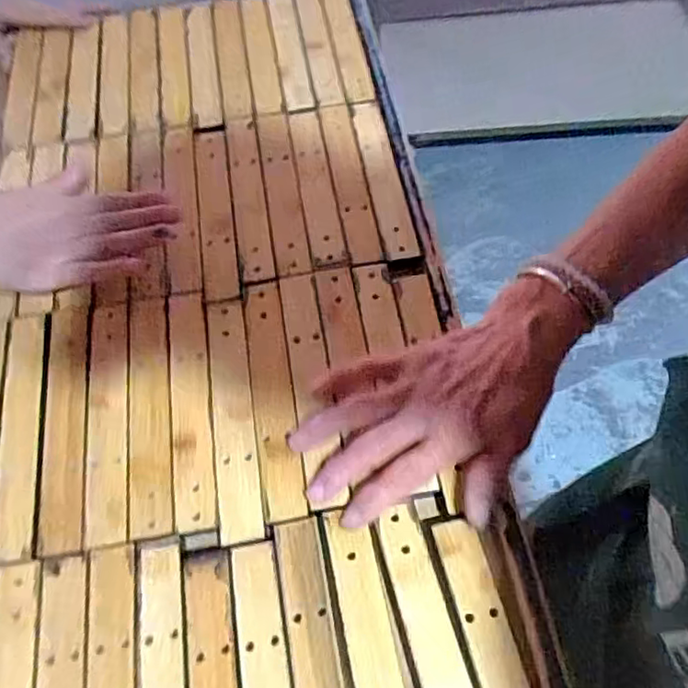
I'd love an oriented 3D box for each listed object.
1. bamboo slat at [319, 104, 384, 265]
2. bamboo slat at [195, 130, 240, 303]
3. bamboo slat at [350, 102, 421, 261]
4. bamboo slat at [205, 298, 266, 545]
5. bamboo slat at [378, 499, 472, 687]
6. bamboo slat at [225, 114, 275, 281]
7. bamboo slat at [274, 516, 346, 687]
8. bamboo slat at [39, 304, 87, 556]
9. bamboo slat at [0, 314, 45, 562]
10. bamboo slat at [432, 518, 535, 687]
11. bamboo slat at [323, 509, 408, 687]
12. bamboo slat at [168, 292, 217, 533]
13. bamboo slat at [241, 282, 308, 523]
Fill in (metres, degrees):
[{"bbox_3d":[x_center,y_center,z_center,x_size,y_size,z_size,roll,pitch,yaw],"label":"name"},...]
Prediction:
[{"bbox_3d":[0.005,-0.140,0.499,0.026,0.007,0.175,-10,62,-2],"label":"bamboo slat"},{"bbox_3d":[-0.106,-0.114,0.488,0.027,0.006,0.180,-10,62,-2],"label":"bamboo slat"},{"bbox_3d":[0.032,-0.143,0.500,0.028,0.006,0.176,-9,62,-1],"label":"bamboo slat"},{"bbox_3d":[-0.077,0.045,0.409,0.028,0.004,0.175,-10,62,-2],"label":"bamboo slat"},{"bbox_3d":[0.055,0.181,0.339,0.027,0.004,0.176,-15,62,-4],"label":"bamboo slat"},{"bbox_3d":[-0.080,-0.128,0.500,0.025,0.008,0.182,-10,62,-2],"label":"bamboo slat"},{"bbox_3d":[-0.013,0.192,0.338,0.028,0.004,0.179,-11,62,-2],"label":"bamboo slat"},{"bbox_3d":[-0.193,0.052,0.412,0.028,0.007,0.178,-11,62,-2],"label":"bamboo slat"},{"bbox_3d":[-0.225,0.058,0.412,0.025,0.006,0.178,-12,62,-3],"label":"bamboo slat"},{"bbox_3d":[0.091,0.189,0.332,0.031,0.007,0.178,-14,62,-4],"label":"bamboo slat"},{"bbox_3d":[0.020,0.186,0.341,0.028,0.005,0.176,-12,62,-3],"label":"bamboo slat"},{"bbox_3d":[-0.107,0.038,0.412,0.026,0.004,0.174,-10,62,-2],"label":"bamboo slat"},{"bbox_3d":[-0.051,0.032,0.423,0.028,0.004,0.182,-10,62,-2],"label":"bamboo slat"}]

